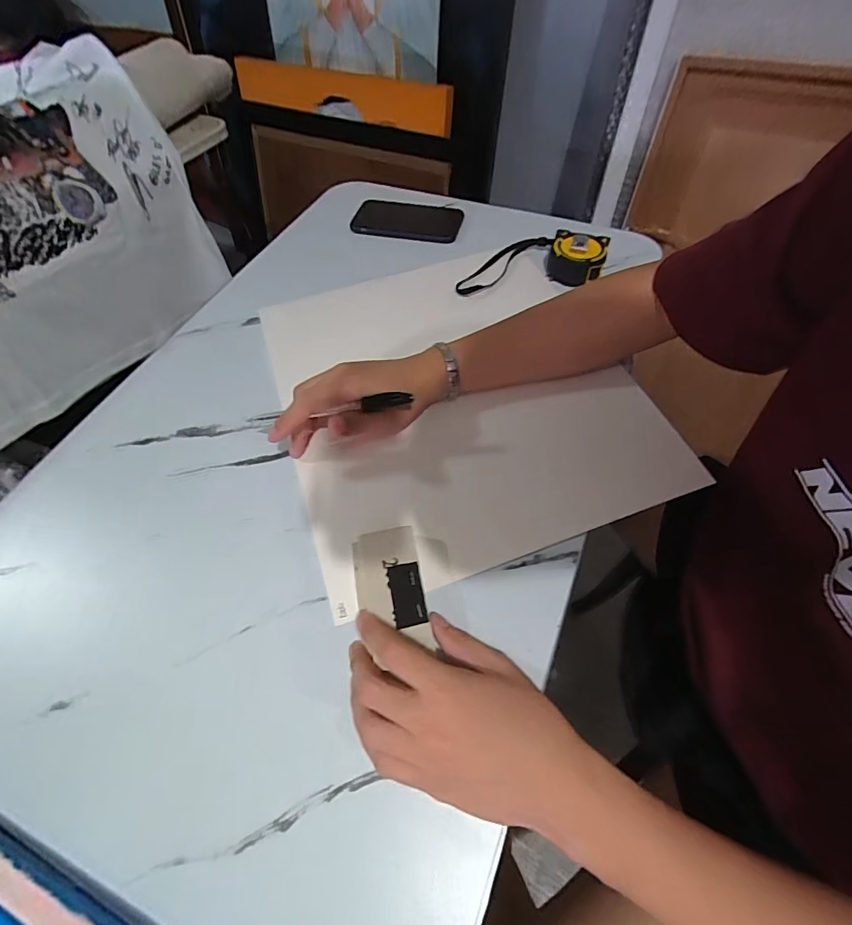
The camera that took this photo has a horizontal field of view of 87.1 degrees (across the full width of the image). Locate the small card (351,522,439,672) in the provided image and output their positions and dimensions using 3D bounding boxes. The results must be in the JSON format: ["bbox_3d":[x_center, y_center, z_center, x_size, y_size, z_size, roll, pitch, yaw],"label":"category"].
[{"bbox_3d":[-0.028,0.095,0.338,0.051,0.011,0.091,-17,58,3],"label":"small card"}]

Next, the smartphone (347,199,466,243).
[{"bbox_3d":[-0.025,-0.342,0.634,0.147,0.012,0.080,9,58,8],"label":"smartphone"}]

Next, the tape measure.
[{"bbox_3d":[0.127,-0.252,0.551,0.189,0.037,0.104,-5,57,0],"label":"tape measure"}]

